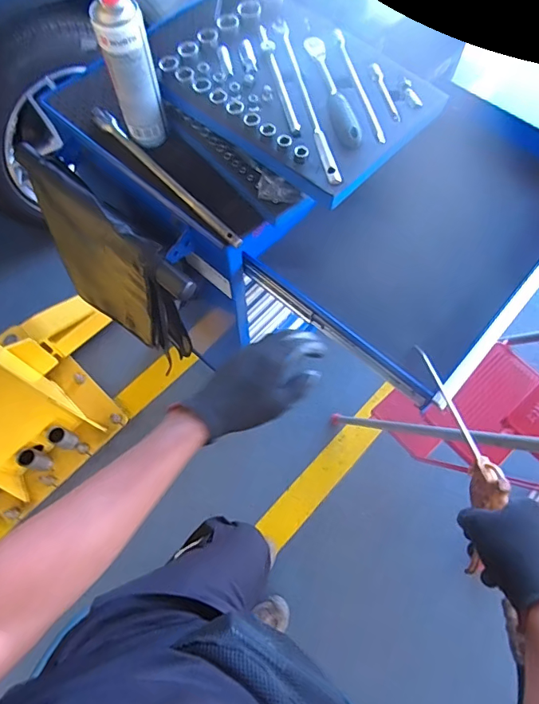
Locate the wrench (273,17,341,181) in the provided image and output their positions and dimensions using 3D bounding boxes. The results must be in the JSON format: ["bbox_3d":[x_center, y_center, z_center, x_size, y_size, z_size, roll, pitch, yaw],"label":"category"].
[{"bbox_3d":[0.056,-0.394,0.684,0.020,0.015,0.346,-12,68,-6],"label":"wrench"}]

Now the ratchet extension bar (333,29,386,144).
[{"bbox_3d":[0.137,-0.420,0.697,0.019,0.011,0.246,-11,68,-5],"label":"ratchet extension bar"}]

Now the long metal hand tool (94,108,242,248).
[{"bbox_3d":[-0.171,-0.282,0.714,0.031,0.023,0.365,-40,73,-15],"label":"long metal hand tool"}]

